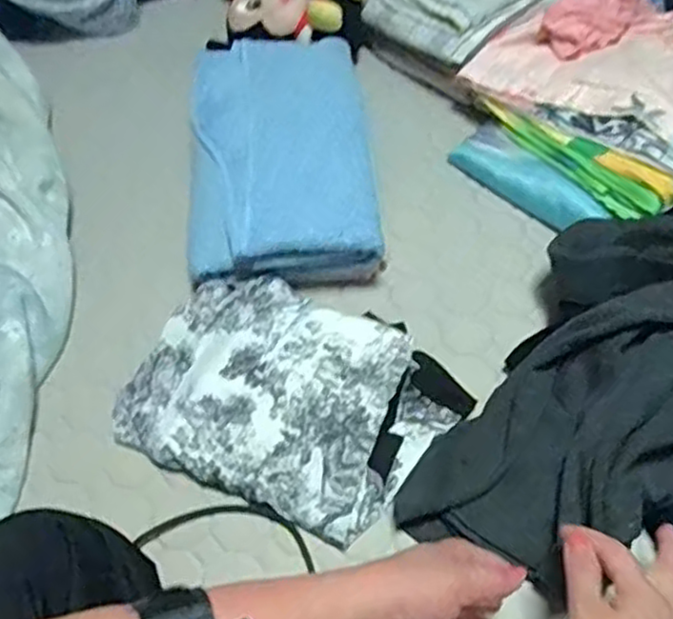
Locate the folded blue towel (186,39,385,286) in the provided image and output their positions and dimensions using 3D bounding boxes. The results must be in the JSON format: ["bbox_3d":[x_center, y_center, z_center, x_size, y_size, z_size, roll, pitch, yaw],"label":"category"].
[{"bbox_3d":[-0.066,-0.186,0.774,0.183,0.084,0.349,-4,52,-4],"label":"folded blue towel"}]

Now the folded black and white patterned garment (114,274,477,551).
[{"bbox_3d":[-0.042,0.072,0.628,0.275,0.040,0.194,20,55,14],"label":"folded black and white patterned garment"}]

